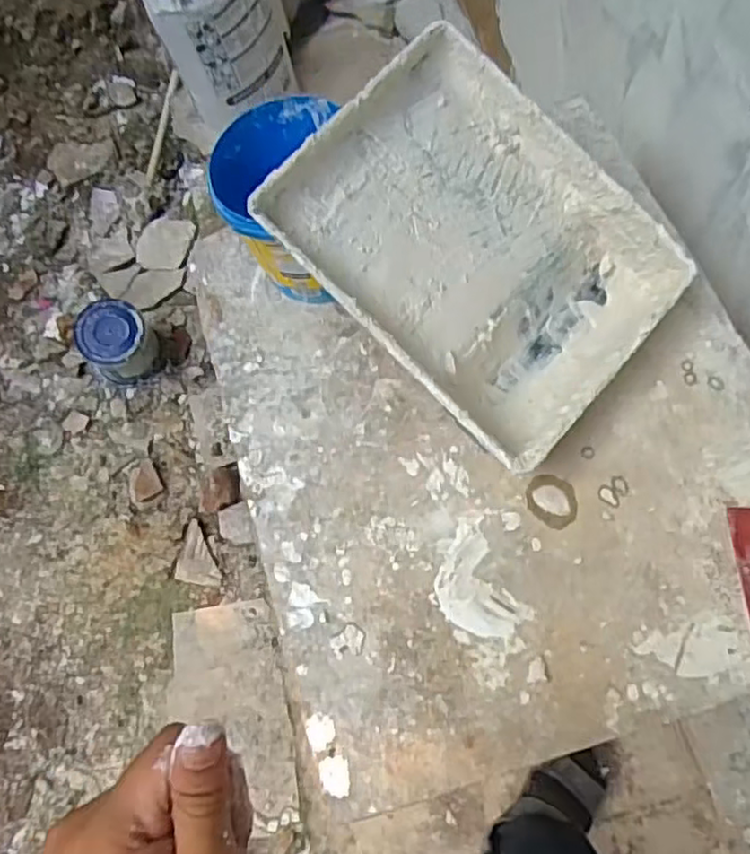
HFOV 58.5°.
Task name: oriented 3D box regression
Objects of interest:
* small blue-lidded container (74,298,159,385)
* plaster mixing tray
[{"bbox_3d":[-0.558,-0.175,1.478,0.140,0.190,0.130,0,67,0],"label":"small blue-lidded container"},{"bbox_3d":[0.095,-0.174,0.647,0.343,0.078,0.276,45,79,-10],"label":"plaster mixing tray"}]

